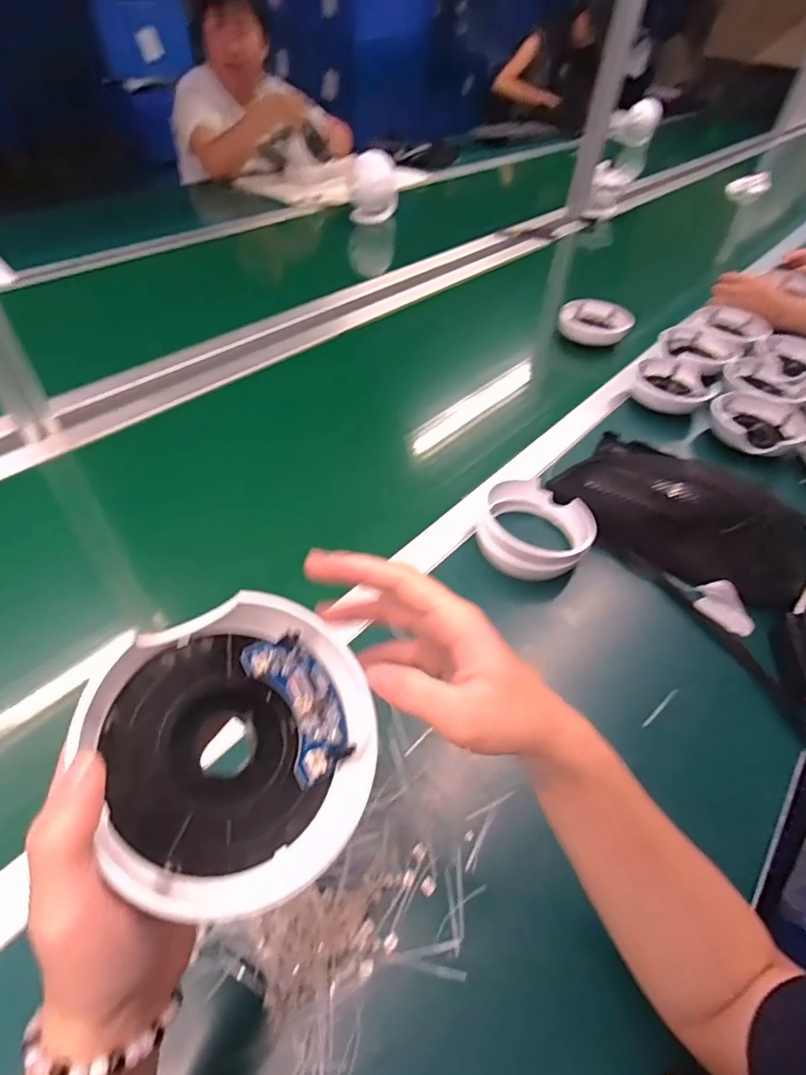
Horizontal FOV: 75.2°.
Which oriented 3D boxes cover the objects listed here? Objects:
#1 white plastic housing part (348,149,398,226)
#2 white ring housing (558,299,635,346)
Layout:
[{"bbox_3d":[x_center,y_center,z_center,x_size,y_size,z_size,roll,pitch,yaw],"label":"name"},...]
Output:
[{"bbox_3d":[-0.075,-0.869,1.305,0.121,0.140,0.111,1,47,-4],"label":"white plastic housing part"},{"bbox_3d":[0.333,-0.372,0.908,0.118,0.035,0.119,24,50,16],"label":"white ring housing"}]

